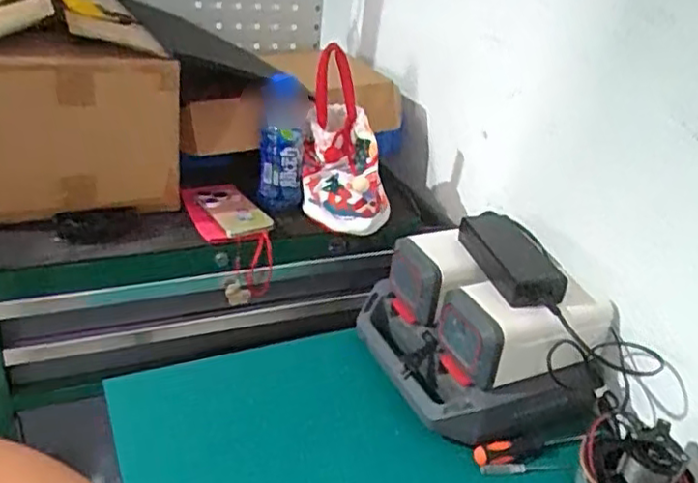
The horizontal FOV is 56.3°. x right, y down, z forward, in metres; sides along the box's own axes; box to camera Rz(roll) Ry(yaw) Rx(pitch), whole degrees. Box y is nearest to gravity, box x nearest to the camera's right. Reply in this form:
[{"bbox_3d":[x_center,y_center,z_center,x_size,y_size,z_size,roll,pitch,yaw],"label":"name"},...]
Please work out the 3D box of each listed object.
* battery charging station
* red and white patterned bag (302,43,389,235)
[{"bbox_3d":[0.182,0.105,0.864,0.252,0.173,0.282,-4,30,-19],"label":"battery charging station"},{"bbox_3d":[-0.013,-0.148,0.994,0.110,0.274,0.090,-5,-6,-21],"label":"red and white patterned bag"}]

